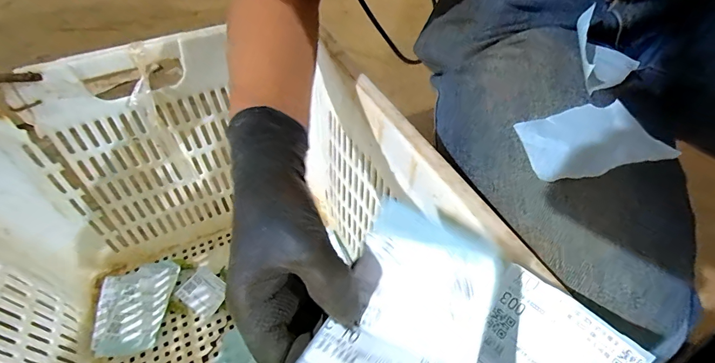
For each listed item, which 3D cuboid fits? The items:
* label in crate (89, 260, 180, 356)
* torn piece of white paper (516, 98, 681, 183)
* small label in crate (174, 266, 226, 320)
[{"bbox_3d":[-0.303,0.168,0.513,0.097,0.015,0.126,-8,49,-5],"label":"label in crate"},{"bbox_3d":[0.142,-0.026,0.242,0.069,0.023,0.055,-3,48,1],"label":"torn piece of white paper"},{"bbox_3d":[-0.210,0.152,0.523,0.062,0.014,0.052,25,54,23],"label":"small label in crate"}]

